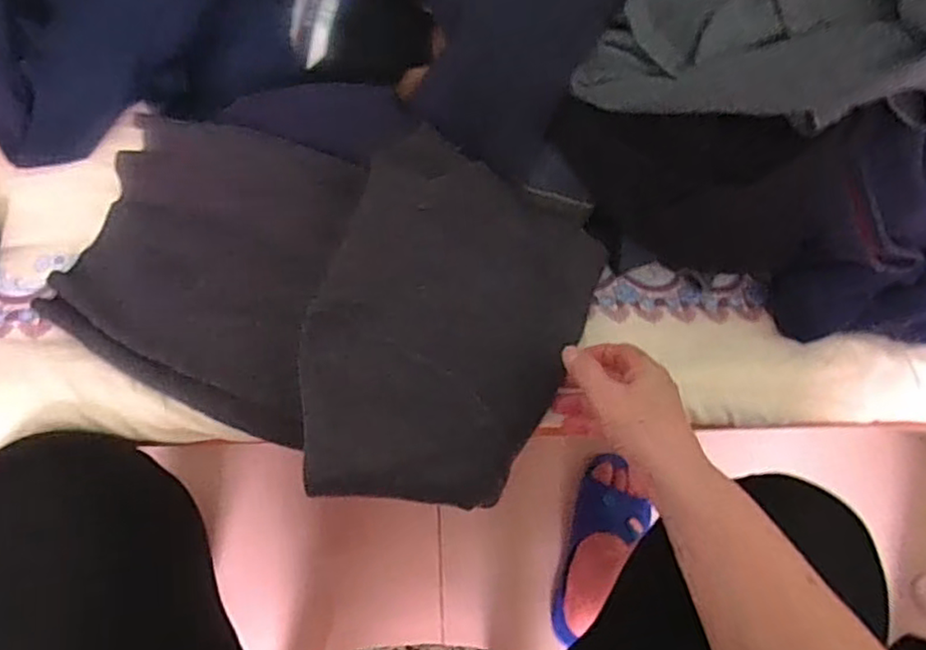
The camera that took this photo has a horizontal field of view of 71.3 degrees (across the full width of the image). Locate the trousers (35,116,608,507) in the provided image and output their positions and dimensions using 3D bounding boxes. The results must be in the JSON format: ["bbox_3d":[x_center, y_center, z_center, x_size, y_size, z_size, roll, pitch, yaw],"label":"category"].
[{"bbox_3d":[-0.110,-0.046,0.546,0.410,0.057,0.289,25,64,9],"label":"trousers"}]

